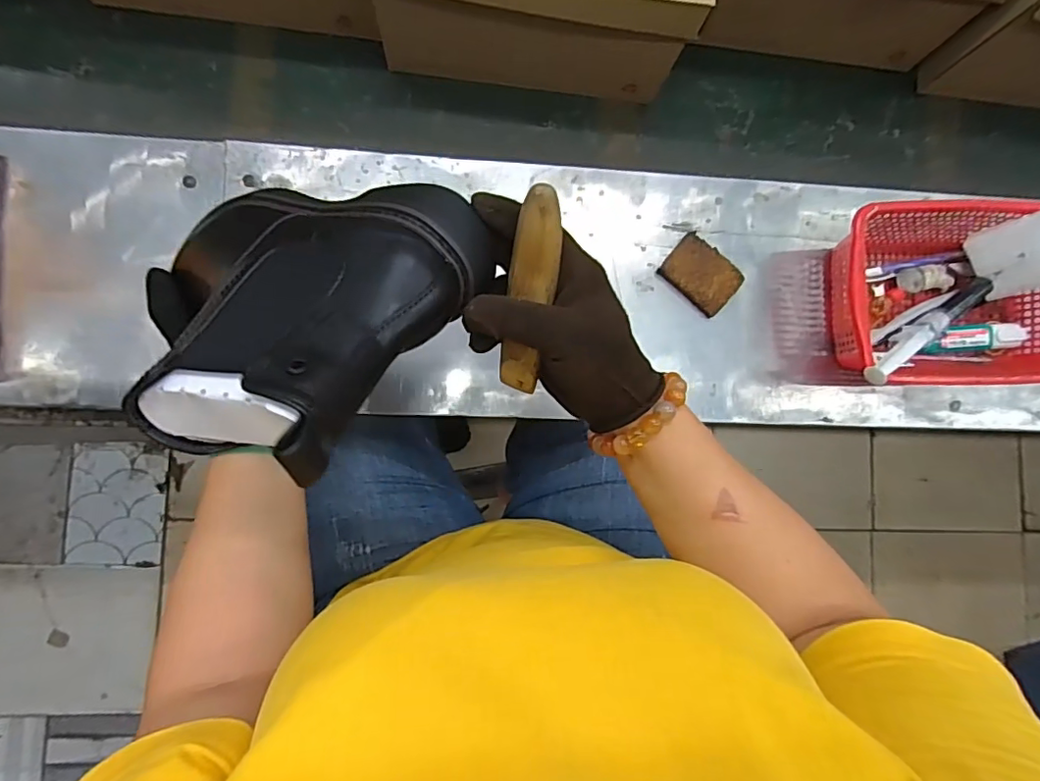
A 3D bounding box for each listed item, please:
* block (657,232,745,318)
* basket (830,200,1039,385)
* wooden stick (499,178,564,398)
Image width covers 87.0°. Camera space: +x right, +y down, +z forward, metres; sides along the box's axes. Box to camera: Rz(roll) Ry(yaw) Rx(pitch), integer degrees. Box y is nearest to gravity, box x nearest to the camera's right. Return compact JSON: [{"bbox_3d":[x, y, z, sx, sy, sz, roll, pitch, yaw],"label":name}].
[{"bbox_3d":[0.164,-0.104,0.495,0.066,0.021,0.048,42,81,-3],"label":"block"},{"bbox_3d":[0.380,-0.081,0.488,0.220,0.085,0.154,-1,85,-8],"label":"basket"},{"bbox_3d":[0.005,-0.048,0.306,0.020,0.132,0.013,1,46,-8],"label":"wooden stick"}]

